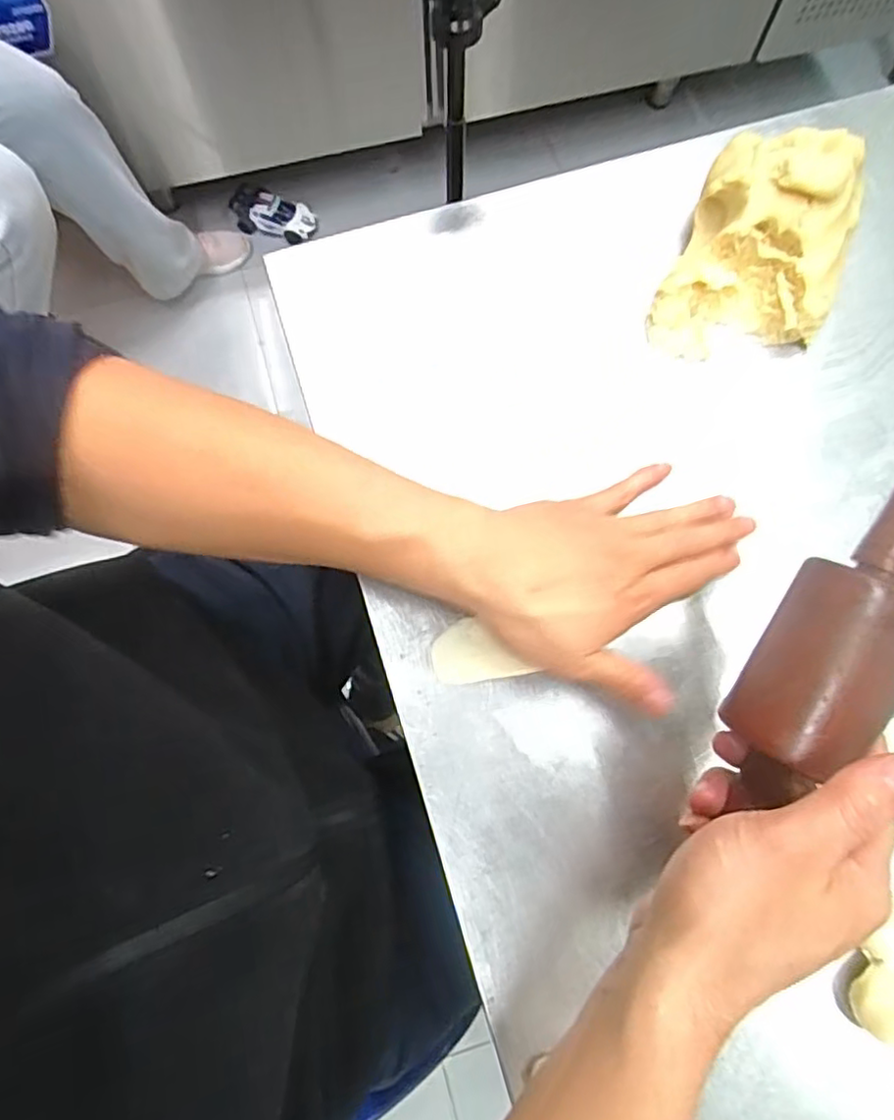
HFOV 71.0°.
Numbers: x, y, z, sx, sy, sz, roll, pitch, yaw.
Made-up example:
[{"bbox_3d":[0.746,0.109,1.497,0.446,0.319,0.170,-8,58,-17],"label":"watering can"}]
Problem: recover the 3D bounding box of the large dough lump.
[{"bbox_3d":[0.215,-0.217,0.432,0.115,0.064,0.158,16,75,5],"label":"large dough lump"}]

